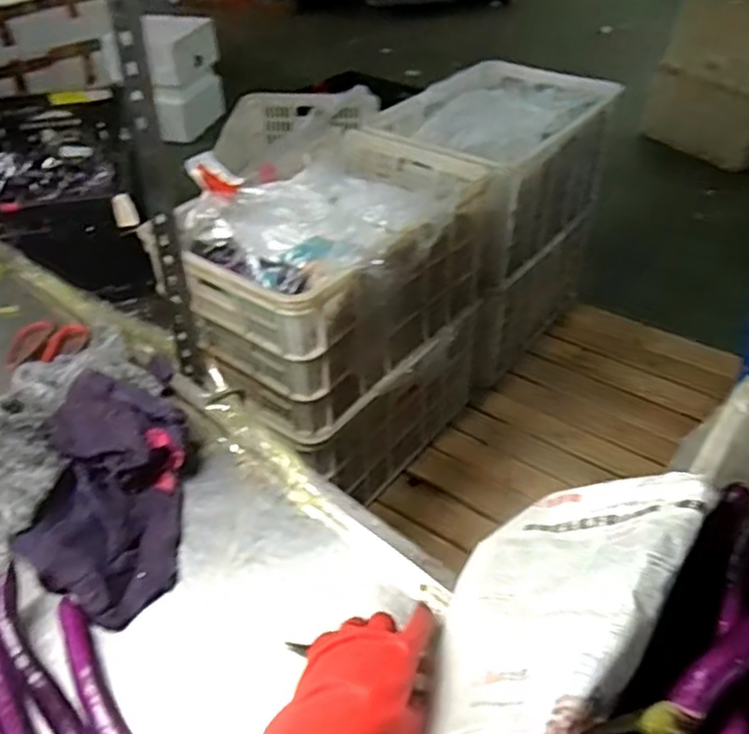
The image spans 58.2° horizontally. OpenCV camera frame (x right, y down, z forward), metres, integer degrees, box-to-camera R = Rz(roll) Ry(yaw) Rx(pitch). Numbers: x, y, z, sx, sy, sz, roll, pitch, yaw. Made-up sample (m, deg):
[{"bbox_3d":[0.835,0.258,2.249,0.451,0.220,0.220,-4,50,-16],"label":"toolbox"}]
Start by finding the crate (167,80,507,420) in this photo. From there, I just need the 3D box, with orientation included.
[{"bbox_3d":[-0.080,-0.240,1.357,0.431,0.354,0.607,25,47,26],"label":"crate"}]

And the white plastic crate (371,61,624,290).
[{"bbox_3d":[0.345,-0.567,1.800,0.420,0.314,0.738,26,47,26],"label":"white plastic crate"}]

